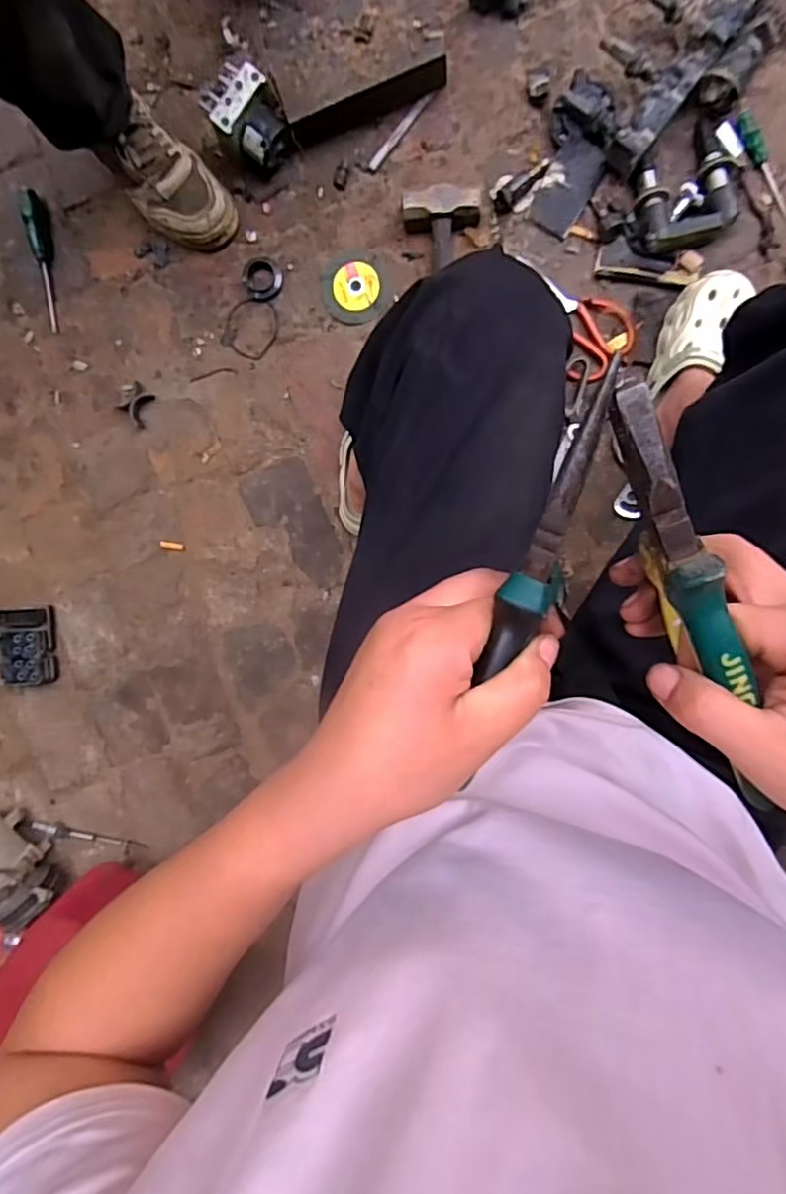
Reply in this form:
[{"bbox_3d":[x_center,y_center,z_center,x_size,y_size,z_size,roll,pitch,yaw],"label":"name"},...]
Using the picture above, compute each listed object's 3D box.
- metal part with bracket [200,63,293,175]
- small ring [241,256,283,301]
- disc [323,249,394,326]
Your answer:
[{"bbox_3d":[-0.192,-0.636,0.819,0.089,0.095,0.102,-41,90,8],"label":"metal part with bracket"},{"bbox_3d":[-0.184,-0.450,0.869,0.058,0.012,0.056,2,110,6],"label":"small ring"},{"bbox_3d":[-0.051,-0.443,0.876,0.097,0.004,0.097,1,99,8],"label":"disc"}]

